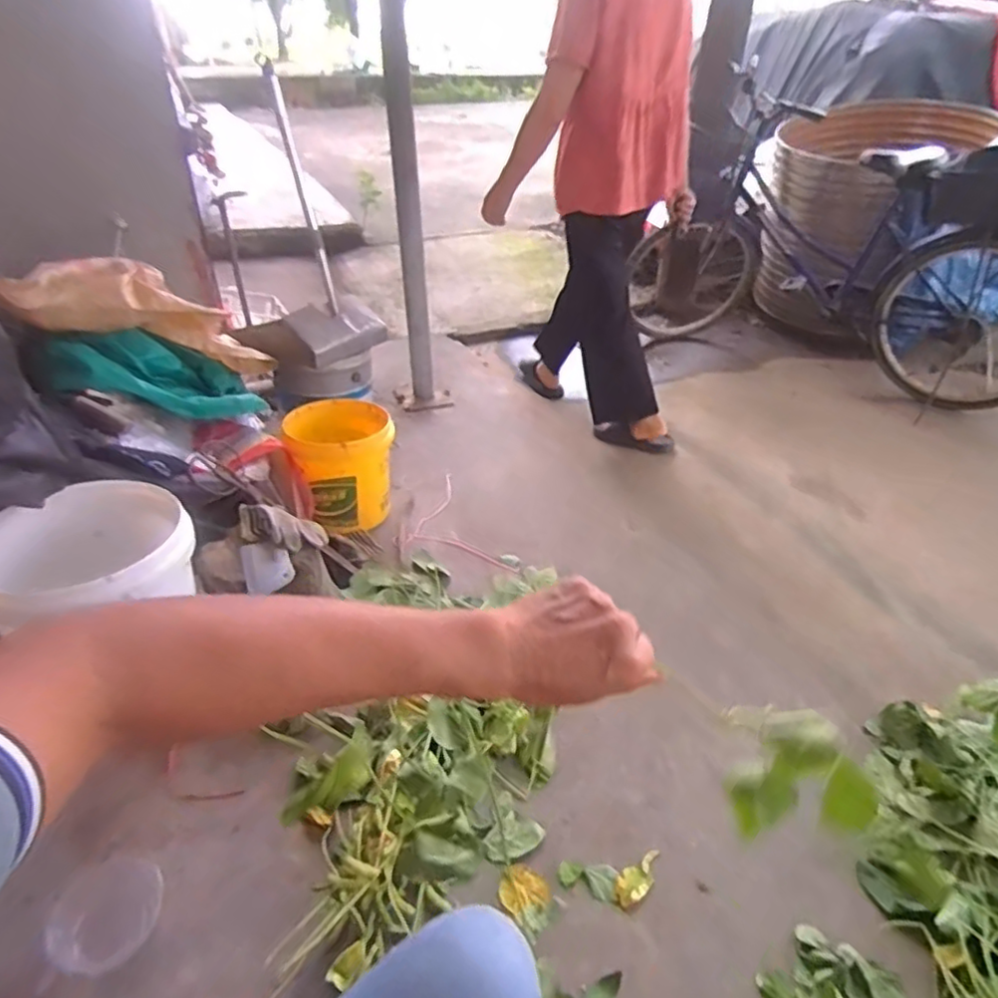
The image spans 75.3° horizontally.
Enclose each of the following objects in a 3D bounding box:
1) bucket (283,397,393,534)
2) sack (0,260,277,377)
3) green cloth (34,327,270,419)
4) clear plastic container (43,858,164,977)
[{"bbox_3d":[-0.398,-0.089,1.694,0.258,0.275,0.258,-2,36,2],"label":"bucket"},{"bbox_3d":[-0.897,-0.471,1.610,0.637,0.155,0.221,12,25,-29],"label":"sack"},{"bbox_3d":[-0.833,-0.307,1.581,0.483,0.154,0.218,9,24,-33],"label":"green cloth"},{"bbox_3d":[-0.532,0.564,0.880,0.125,0.017,0.135,6,45,-6],"label":"clear plastic container"}]

